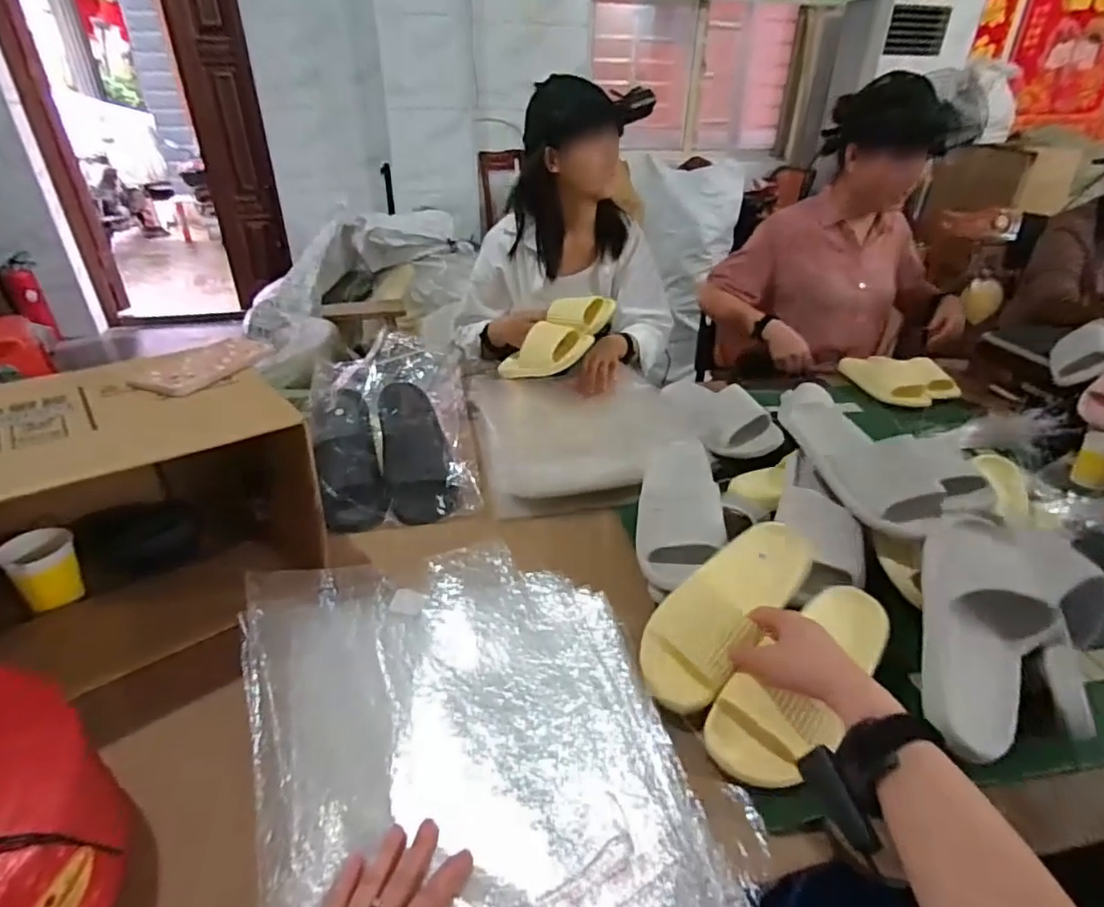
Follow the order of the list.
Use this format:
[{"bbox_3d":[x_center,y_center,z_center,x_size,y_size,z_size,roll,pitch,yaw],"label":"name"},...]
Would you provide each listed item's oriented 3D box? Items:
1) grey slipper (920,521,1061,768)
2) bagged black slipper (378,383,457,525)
[{"bbox_3d":[0.457,0.177,0.624,0.126,0.064,0.288,19,52,27],"label":"grey slipper"},{"bbox_3d":[-0.224,-0.014,0.940,0.101,0.062,0.265,-9,55,-16],"label":"bagged black slipper"}]

